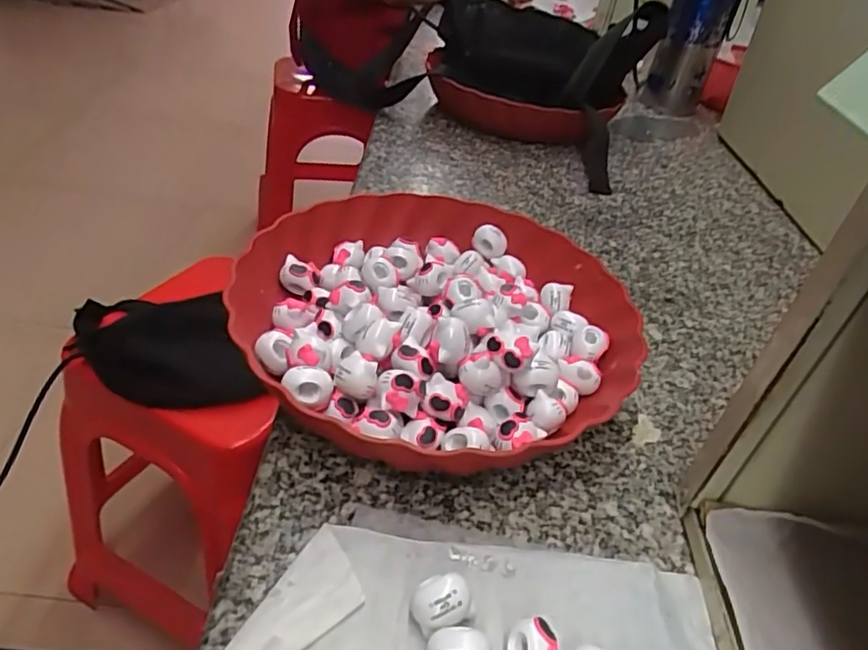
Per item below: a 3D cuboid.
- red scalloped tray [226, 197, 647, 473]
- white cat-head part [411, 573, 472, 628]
[{"bbox_3d":[0.001,0.001,0.394,0.239,0.062,0.244,32,44,26],"label":"red scalloped tray"},{"bbox_3d":[0.004,0.117,0.259,0.023,0.021,0.017,-14,44,-27],"label":"white cat-head part"}]

